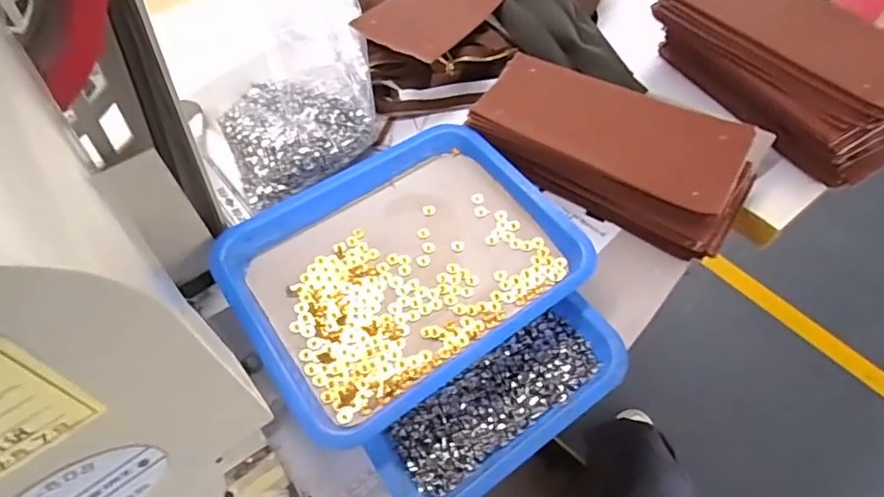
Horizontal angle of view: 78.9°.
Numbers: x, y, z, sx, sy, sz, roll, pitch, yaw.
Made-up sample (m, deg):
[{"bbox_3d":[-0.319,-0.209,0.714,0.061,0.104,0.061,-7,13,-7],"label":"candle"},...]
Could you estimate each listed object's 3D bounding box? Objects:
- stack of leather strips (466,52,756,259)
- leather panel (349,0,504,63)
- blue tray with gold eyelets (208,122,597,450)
[{"bbox_3d":[0.169,-0.105,0.553,0.269,0.073,0.123,27,60,18],"label":"stack of leather strips"},{"bbox_3d":[0.014,-0.308,0.667,0.101,0.037,0.271,29,61,19],"label":"leather panel"},{"bbox_3d":[-0.038,0.009,0.473,0.271,0.037,0.221,-32,61,-19],"label":"blue tray with gold eyelets"}]

